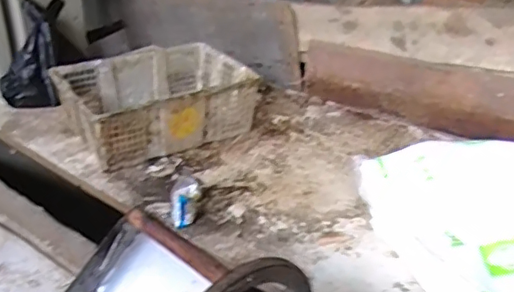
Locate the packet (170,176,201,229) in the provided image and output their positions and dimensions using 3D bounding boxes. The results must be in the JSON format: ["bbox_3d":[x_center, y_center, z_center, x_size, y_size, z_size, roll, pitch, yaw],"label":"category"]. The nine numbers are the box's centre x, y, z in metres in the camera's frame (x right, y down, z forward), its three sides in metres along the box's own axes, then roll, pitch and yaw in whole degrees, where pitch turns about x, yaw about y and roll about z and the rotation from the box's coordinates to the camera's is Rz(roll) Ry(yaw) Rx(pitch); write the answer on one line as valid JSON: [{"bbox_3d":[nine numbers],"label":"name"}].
[{"bbox_3d":[-0.156,0.114,1.191,0.060,0.049,0.134,1,42,0],"label":"packet"}]

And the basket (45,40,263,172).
[{"bbox_3d":[-0.269,-0.121,1.527,0.478,0.162,0.338,-17,34,-29],"label":"basket"}]

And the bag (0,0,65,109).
[{"bbox_3d":[-0.656,-0.279,1.629,0.189,0.340,0.080,8,-4,13],"label":"bag"}]

